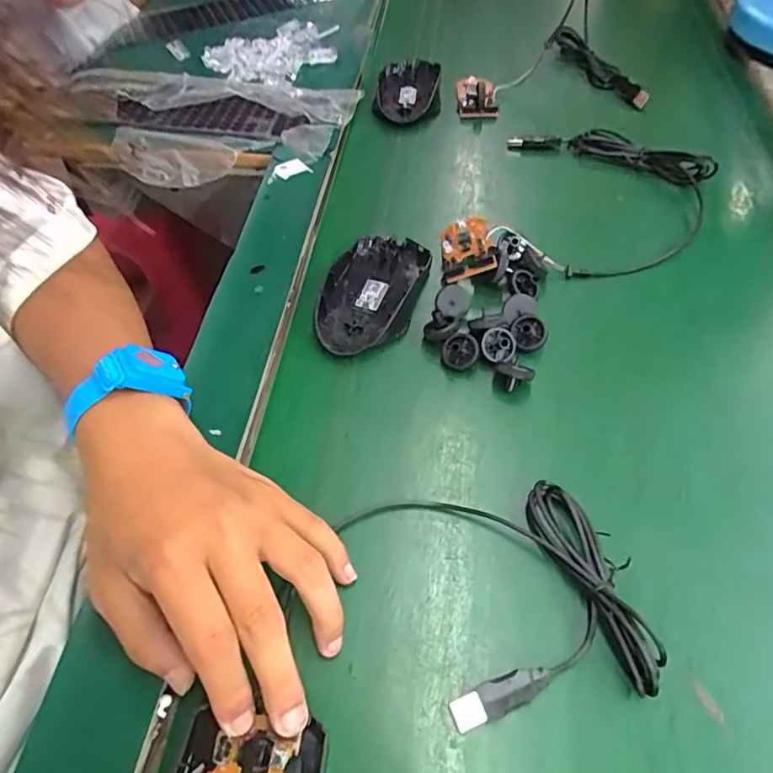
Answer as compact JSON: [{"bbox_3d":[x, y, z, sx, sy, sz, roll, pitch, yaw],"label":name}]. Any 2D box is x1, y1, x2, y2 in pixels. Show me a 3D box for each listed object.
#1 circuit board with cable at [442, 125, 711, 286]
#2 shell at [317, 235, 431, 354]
[{"bbox_3d":[0.150,-0.137,0.423,0.168,0.026,0.217,22,58,17],"label":"circuit board with cable"},{"bbox_3d":[-0.010,-0.066,0.385,0.066,0.019,0.108,10,56,9],"label":"shell"}]

